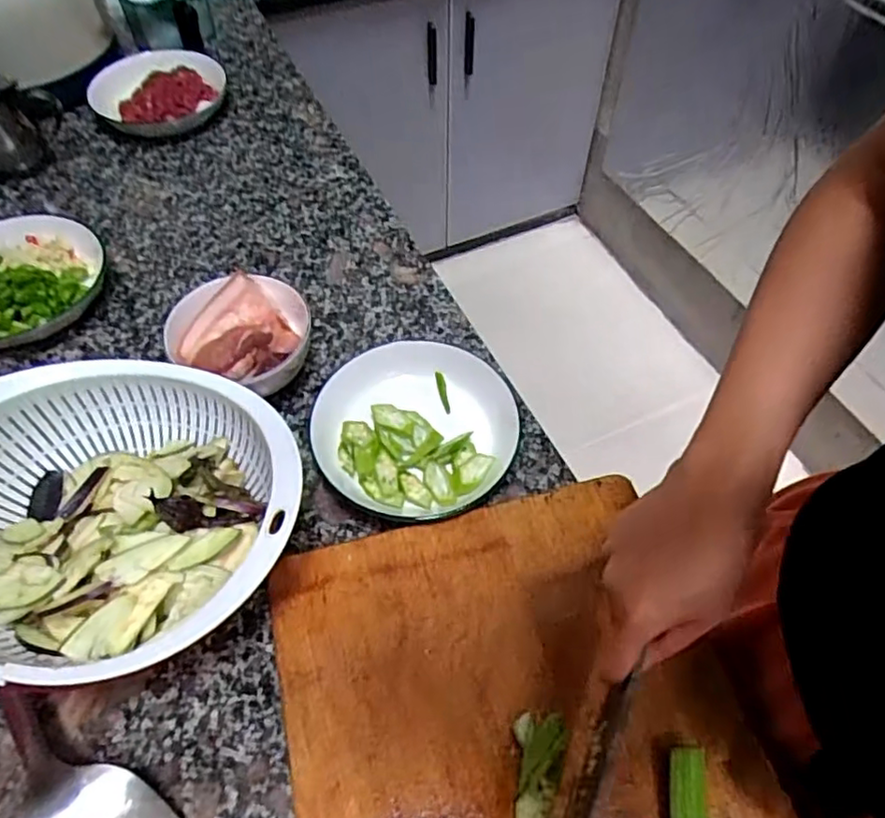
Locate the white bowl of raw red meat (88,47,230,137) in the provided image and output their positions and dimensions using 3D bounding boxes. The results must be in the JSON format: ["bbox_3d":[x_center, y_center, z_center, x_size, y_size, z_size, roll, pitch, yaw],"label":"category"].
[{"bbox_3d":[-0.377,-0.420,0.847,0.157,0.051,0.146,-2,54,-2],"label":"white bowl of raw red meat"}]

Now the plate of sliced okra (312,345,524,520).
[{"bbox_3d":[-0.023,0.014,0.546,0.169,0.031,0.152,-8,56,-5],"label":"plate of sliced okra"}]

